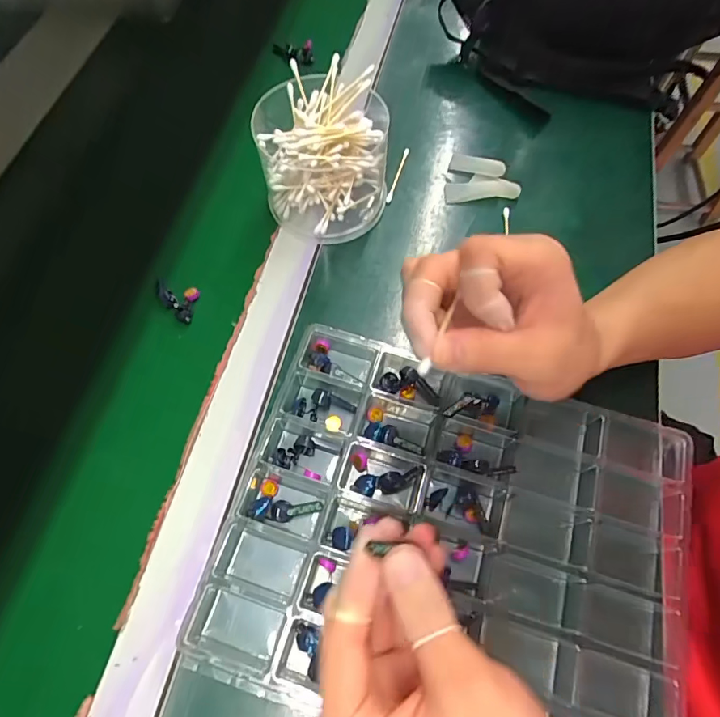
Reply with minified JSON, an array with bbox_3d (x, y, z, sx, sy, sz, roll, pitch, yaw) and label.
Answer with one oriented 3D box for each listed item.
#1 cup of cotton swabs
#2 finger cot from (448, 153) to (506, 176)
[{"bbox_3d":[-0.032,-0.177,0.410,0.108,0.080,0.114,0,66,0],"label":"cup of cotton swabs"},{"bbox_3d":[0.115,-0.189,0.456,0.051,0.004,0.020,18,73,17],"label":"finger cot"}]

